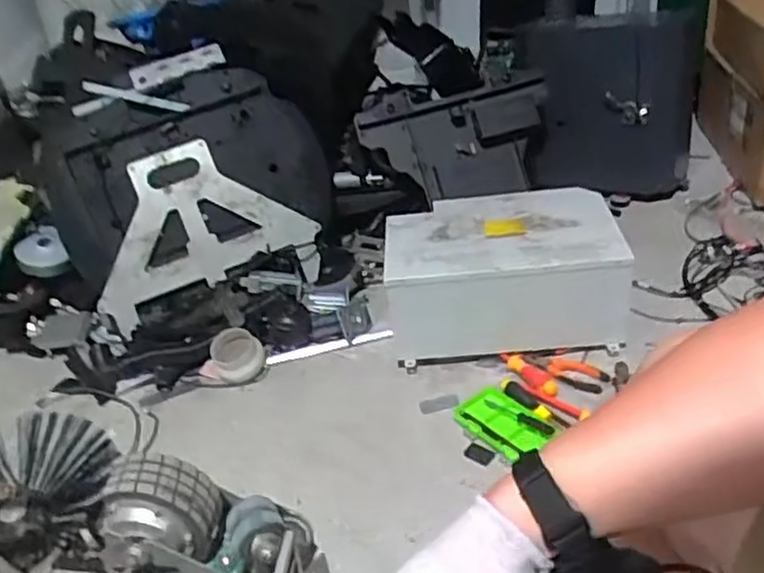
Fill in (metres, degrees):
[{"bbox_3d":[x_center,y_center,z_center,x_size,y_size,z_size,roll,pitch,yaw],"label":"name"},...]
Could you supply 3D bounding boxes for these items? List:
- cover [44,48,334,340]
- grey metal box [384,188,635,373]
[{"bbox_3d":[-0.412,-0.232,1.509,0.577,0.537,0.110,-17,8,-3],"label":"cover"},{"bbox_3d":[0.249,-0.028,1.410,0.454,0.216,0.294,-5,33,4],"label":"grey metal box"}]

